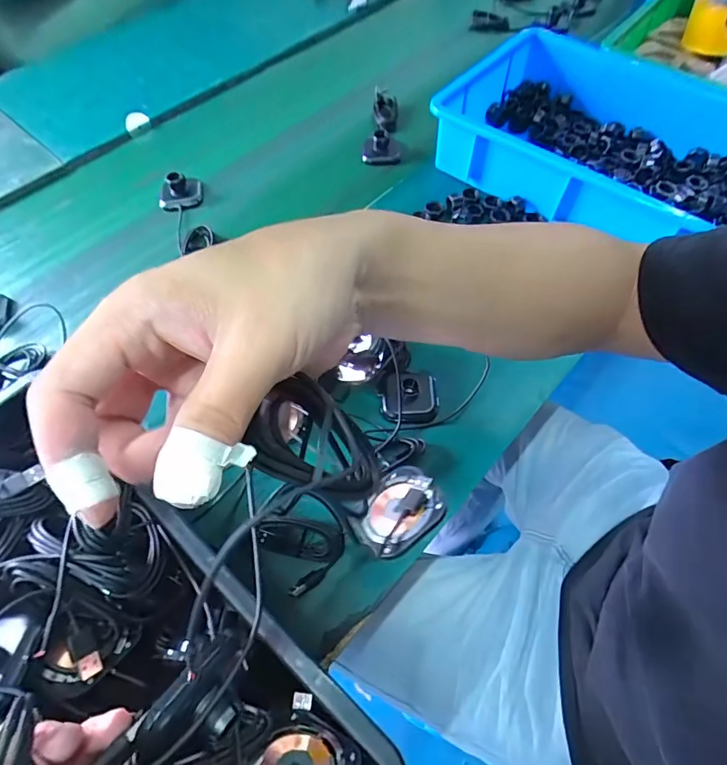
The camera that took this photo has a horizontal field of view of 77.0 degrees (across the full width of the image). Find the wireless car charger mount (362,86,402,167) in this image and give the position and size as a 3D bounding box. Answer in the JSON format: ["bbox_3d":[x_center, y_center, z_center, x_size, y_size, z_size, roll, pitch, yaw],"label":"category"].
[{"bbox_3d":[0.031,-0.398,0.718,0.056,0.047,0.134,3,60,0],"label":"wireless car charger mount"}]

